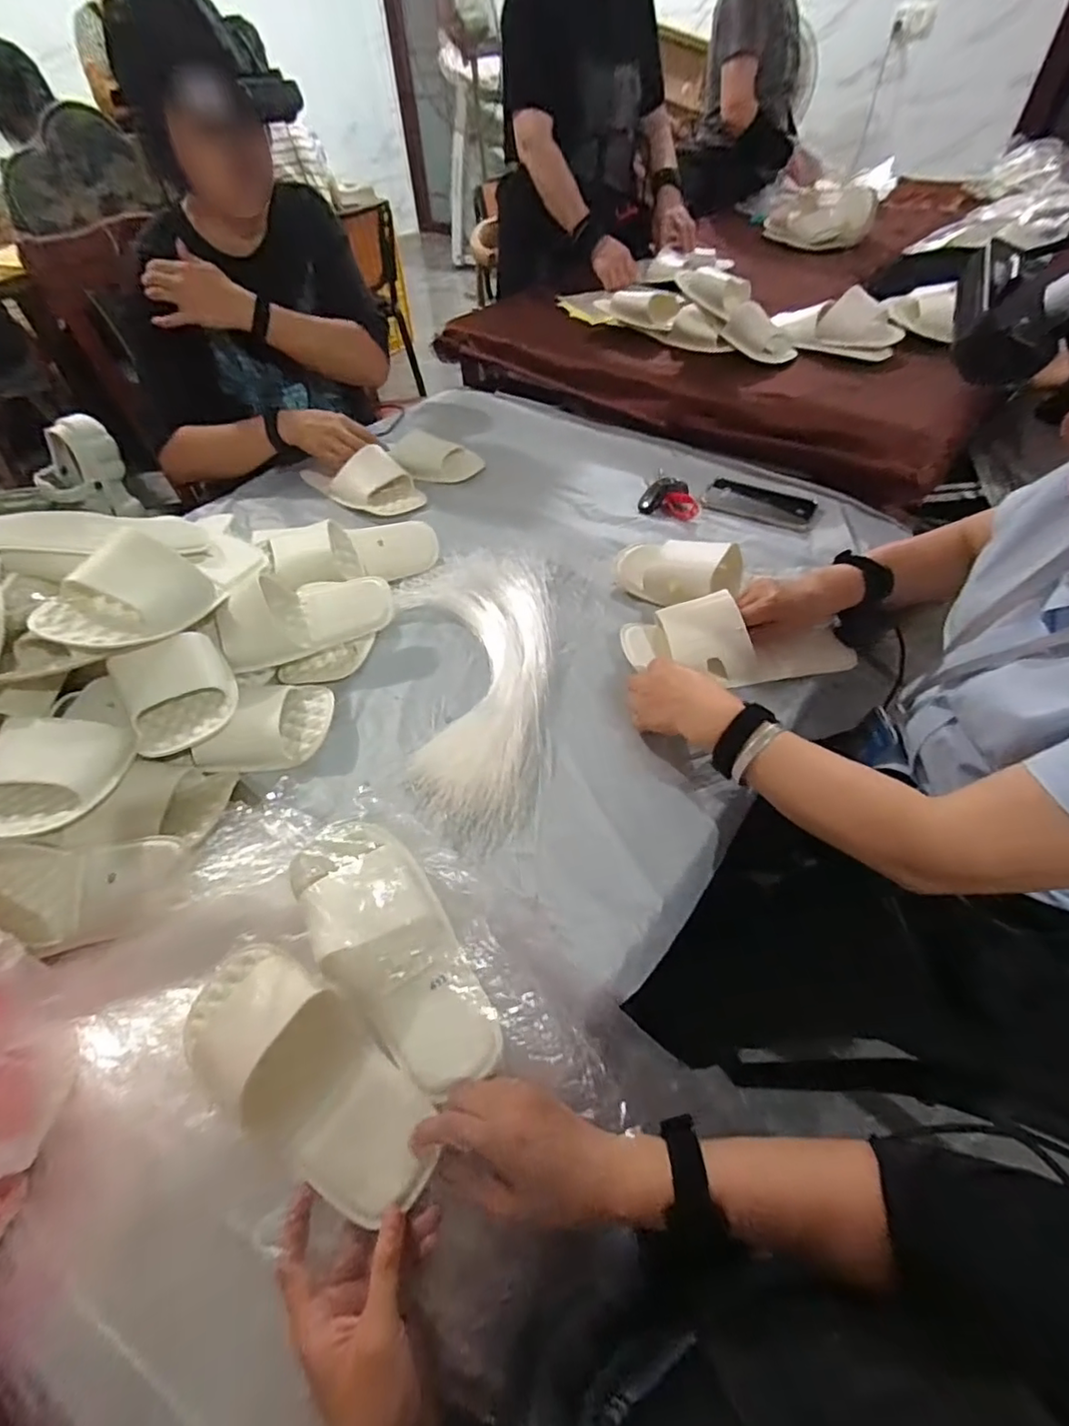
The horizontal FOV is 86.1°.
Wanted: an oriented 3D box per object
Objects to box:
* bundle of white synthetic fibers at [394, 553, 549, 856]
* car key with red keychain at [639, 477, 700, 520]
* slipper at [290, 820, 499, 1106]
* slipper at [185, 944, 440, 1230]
[{"bbox_3d":[-0.056,-0.052,0.682,0.195,0.024,0.424,-11,50,-6],"label":"bundle of white synthetic fibers"},{"bbox_3d":[0.209,-0.331,0.888,0.090,0.030,0.080,8,51,9],"label":"car key with red keychain"},{"bbox_3d":[-0.113,0.186,0.462,0.095,0.059,0.224,-32,74,-22],"label":"slipper"},{"bbox_3d":[-0.169,0.258,0.411,0.217,0.050,0.093,36,59,16],"label":"slipper"}]

